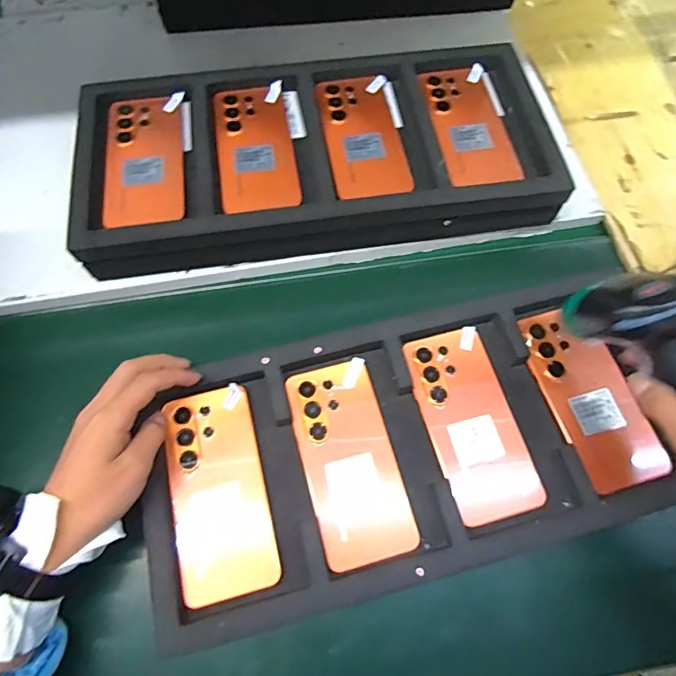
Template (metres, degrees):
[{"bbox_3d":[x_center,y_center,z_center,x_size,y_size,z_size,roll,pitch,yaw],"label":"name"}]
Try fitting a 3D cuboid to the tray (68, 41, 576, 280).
[{"bbox_3d":[-0.021,-0.197,0.506,0.488,0.059,0.246,-7,66,-4],"label":"tray"}]

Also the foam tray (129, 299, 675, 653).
[{"bbox_3d":[0.057,0.099,0.418,0.445,0.047,0.214,-12,66,-7],"label":"foam tray"}]

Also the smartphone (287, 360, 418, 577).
[{"bbox_3d":[0.010,0.105,0.408,0.079,0.011,0.168,-14,67,-7],"label":"smartphone"}]

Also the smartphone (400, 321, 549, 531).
[{"bbox_3d":[0.120,0.072,0.417,0.077,0.007,0.169,-12,66,-7],"label":"smartphone"}]

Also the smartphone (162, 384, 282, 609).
[{"bbox_3d":[-0.102,0.129,0.398,0.079,0.008,0.168,-11,70,-6],"label":"smartphone"}]

